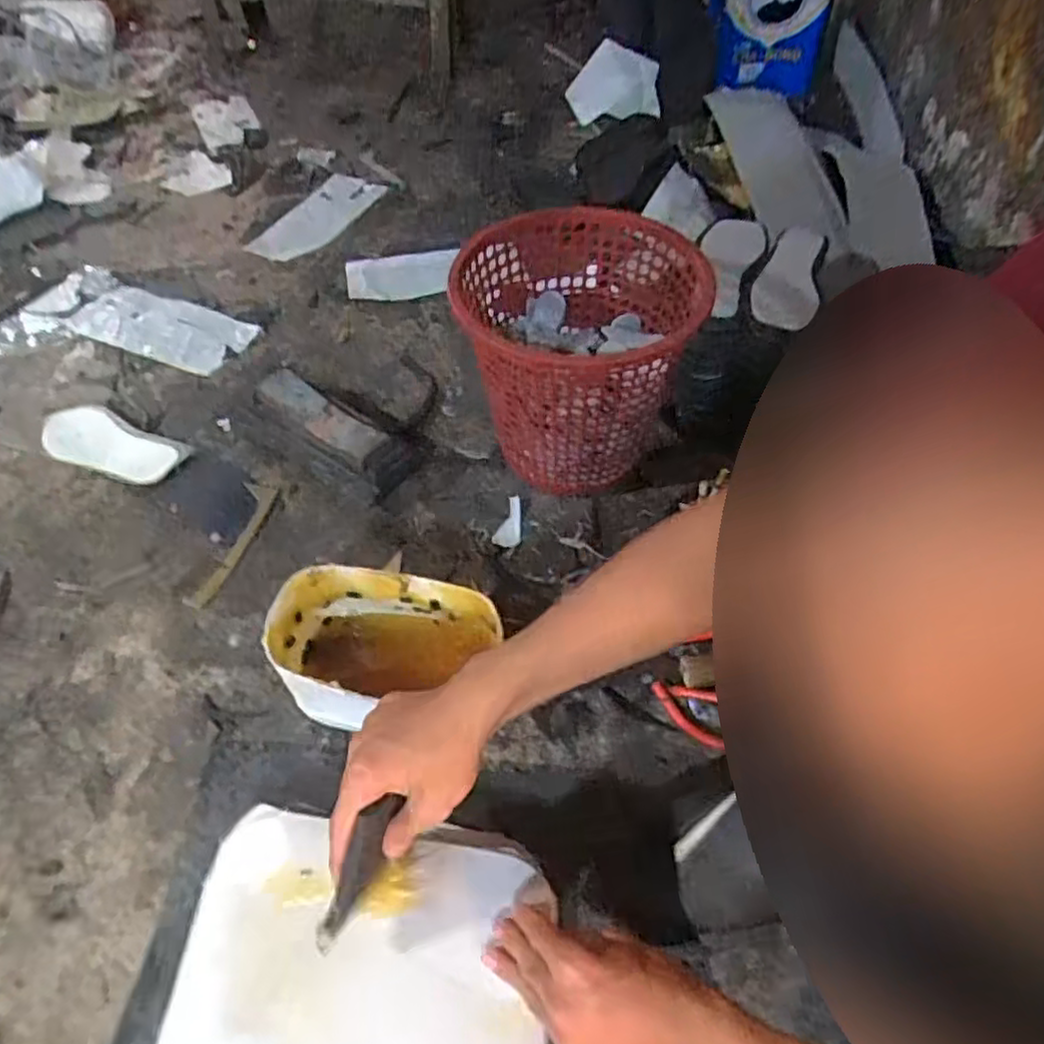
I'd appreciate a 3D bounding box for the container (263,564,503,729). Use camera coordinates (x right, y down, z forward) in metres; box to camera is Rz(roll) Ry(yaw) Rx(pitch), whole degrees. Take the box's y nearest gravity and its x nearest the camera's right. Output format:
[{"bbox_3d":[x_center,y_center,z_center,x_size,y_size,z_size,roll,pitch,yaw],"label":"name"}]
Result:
[{"bbox_3d":[-0.122,0.123,0.646,0.196,0.126,0.126,4,51,3],"label":"container"}]

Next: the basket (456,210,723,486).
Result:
[{"bbox_3d":[0.071,-0.168,0.801,0.240,0.248,0.238,-13,51,-9],"label":"basket"}]

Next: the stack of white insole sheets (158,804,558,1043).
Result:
[{"bbox_3d":[-0.111,0.317,0.505,0.269,0.054,0.203,12,52,7],"label":"stack of white insole sheets"}]

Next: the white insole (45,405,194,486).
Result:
[{"bbox_3d":[-0.535,-0.102,0.907,0.214,0.015,0.087,23,54,15],"label":"white insole"}]

